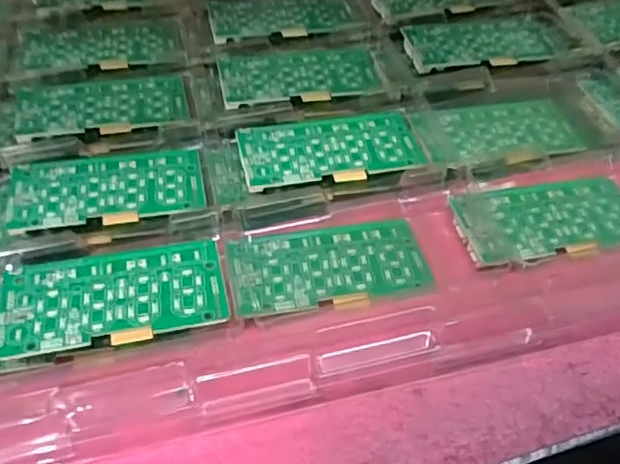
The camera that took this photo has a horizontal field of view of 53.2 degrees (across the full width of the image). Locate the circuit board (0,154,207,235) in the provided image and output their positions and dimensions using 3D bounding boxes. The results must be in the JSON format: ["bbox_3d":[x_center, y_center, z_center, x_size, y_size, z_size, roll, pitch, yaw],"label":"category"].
[{"bbox_3d":[-0.103,-0.022,0.316,0.094,0.004,0.046,-9,49,-13],"label":"circuit board"}]

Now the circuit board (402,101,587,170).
[{"bbox_3d":[0.107,-0.059,0.357,0.097,0.007,0.051,-11,49,-14],"label":"circuit board"}]

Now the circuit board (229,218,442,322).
[{"bbox_3d":[0.009,0.015,0.296,0.093,0.004,0.048,-7,48,-12],"label":"circuit board"}]

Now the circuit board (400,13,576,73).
[{"bbox_3d":[0.115,-0.126,0.398,0.107,0.007,0.051,-12,52,-8],"label":"circuit board"}]

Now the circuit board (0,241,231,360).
[{"bbox_3d":[-0.086,0.027,0.274,0.094,0.004,0.050,-7,49,-11],"label":"circuit board"}]

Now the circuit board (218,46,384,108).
[{"bbox_3d":[-0.006,-0.099,0.377,0.096,0.008,0.050,-10,52,-6],"label":"circuit board"}]

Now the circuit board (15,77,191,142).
[{"bbox_3d":[-0.121,-0.075,0.361,0.096,0.007,0.046,-9,52,-6],"label":"circuit board"}]

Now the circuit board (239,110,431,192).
[{"bbox_3d":[0.011,-0.046,0.334,0.096,0.004,0.048,-8,50,-12],"label":"circuit board"}]

